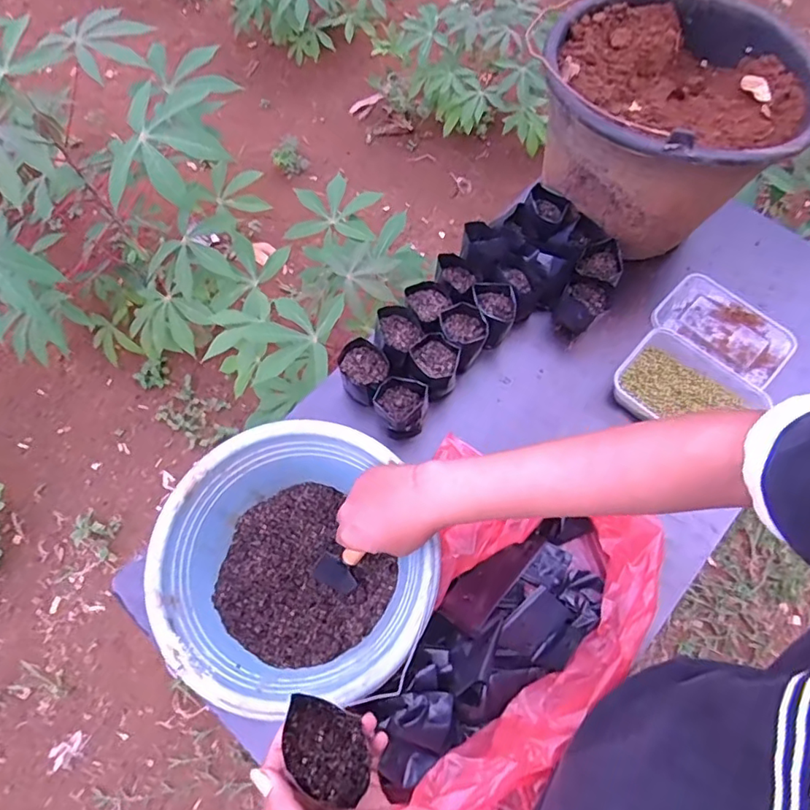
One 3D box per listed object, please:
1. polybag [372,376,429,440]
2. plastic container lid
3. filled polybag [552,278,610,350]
[{"bbox_3d":[-0.005,0.007,0.683,0.062,0.067,0.058,1,65,-2],"label":"polybag"},{"bbox_3d":[0.443,-0.108,0.764,0.172,0.014,0.118,40,72,14],"label":"plastic container lid"},{"bbox_3d":[0.234,-0.126,0.740,0.047,0.069,0.052,-22,68,-12],"label":"filled polybag"}]

